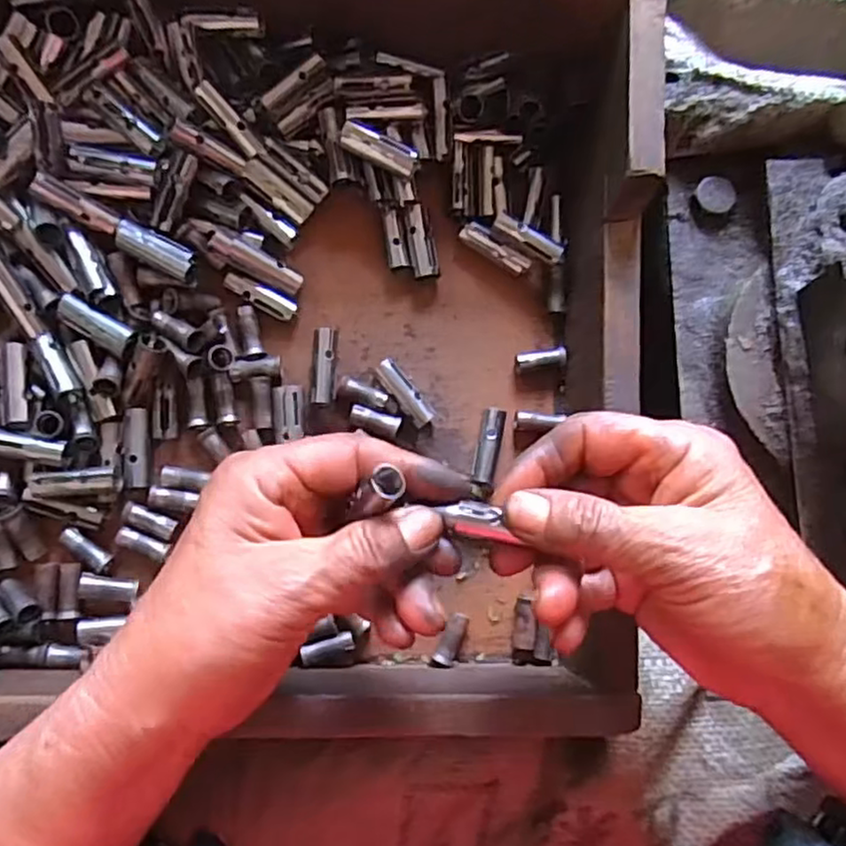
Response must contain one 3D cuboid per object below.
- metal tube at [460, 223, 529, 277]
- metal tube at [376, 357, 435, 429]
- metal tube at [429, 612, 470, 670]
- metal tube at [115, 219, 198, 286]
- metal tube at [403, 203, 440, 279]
[{"bbox_3d":[0.036,-0.087,0.351,0.038,0.013,0.010,34,83,2],"label":"metal tube"},{"bbox_3d":[-0.009,-0.015,0.339,0.011,0.012,0.037,-38,86,-6],"label":"metal tube"},{"bbox_3d":[0.013,0.105,0.330,0.011,0.012,0.026,25,83,1],"label":"metal tube"},{"bbox_3d":[-0.121,-0.078,0.312,0.040,0.014,0.015,27,83,2],"label":"metal tube"},{"bbox_3d":[-0.001,-0.090,0.345,0.013,0.011,0.037,-10,83,-3],"label":"metal tube"}]

